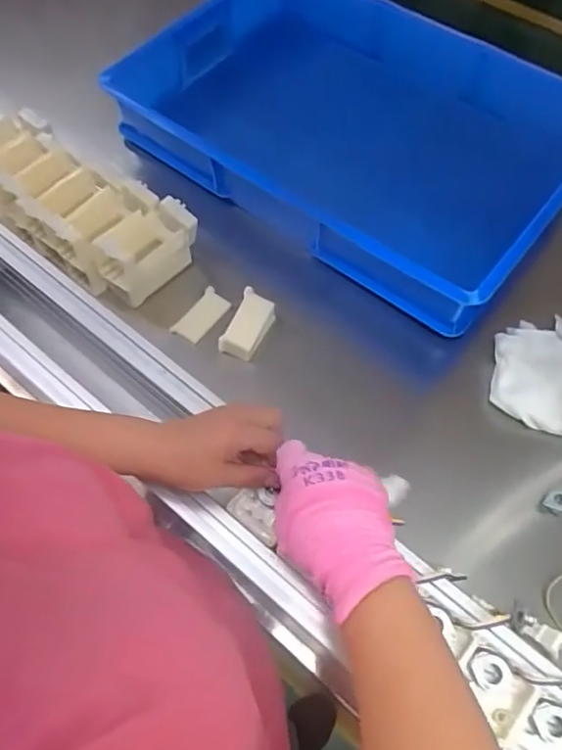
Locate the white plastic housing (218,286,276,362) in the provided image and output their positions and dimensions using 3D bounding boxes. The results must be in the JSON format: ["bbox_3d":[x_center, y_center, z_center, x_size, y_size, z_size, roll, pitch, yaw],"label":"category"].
[{"bbox_3d":[-0.039,-0.060,0.679,0.041,0.029,0.079,24,65,12],"label":"white plastic housing"}]

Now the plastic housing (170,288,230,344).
[{"bbox_3d":[-0.098,-0.072,0.709,0.037,0.014,0.073,32,67,15],"label":"plastic housing"}]

